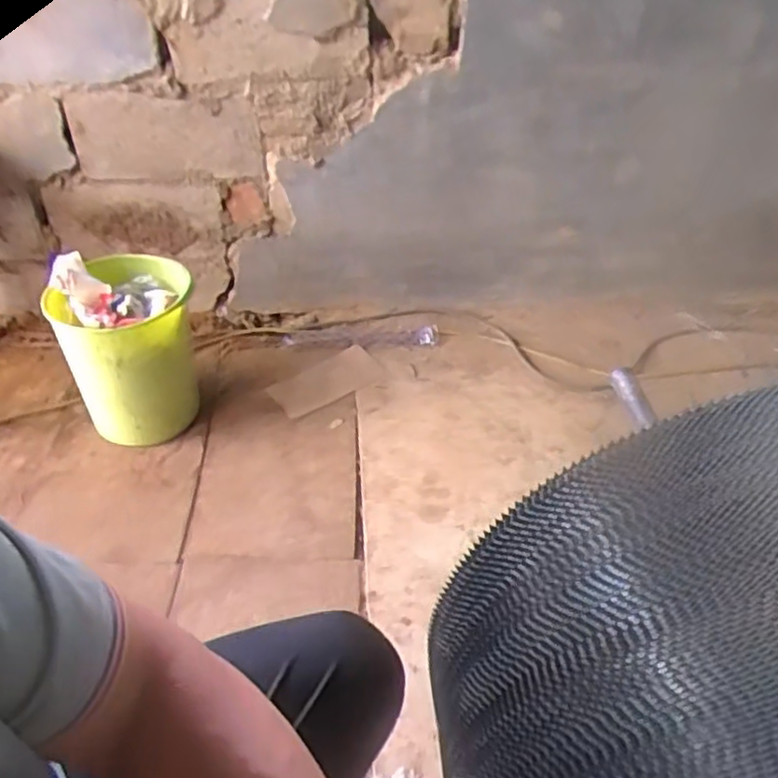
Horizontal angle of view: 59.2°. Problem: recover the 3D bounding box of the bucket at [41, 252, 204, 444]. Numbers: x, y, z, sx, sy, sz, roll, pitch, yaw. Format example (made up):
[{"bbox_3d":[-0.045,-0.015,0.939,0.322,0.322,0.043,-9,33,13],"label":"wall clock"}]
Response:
[{"bbox_3d":[-0.464,-0.066,1.229,0.211,0.342,0.228,4,42,-3],"label":"bucket"}]

